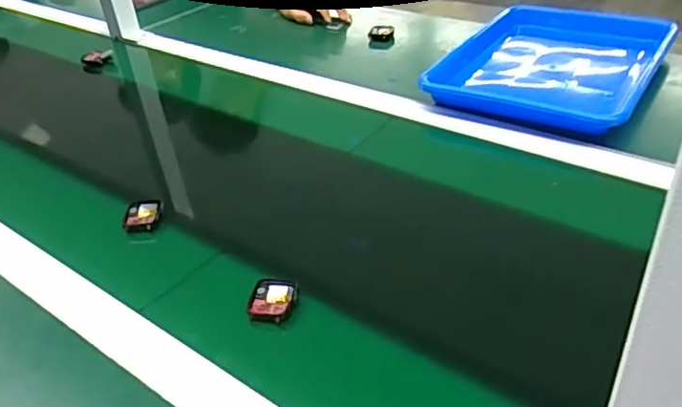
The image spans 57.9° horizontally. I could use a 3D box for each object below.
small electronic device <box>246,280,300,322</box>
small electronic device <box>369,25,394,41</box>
[{"bbox_3d":[-0.057,0.081,0.519,0.039,0.006,0.043,2,37,9],"label":"small electronic device"},{"bbox_3d":[0.065,-0.273,0.990,0.041,0.022,0.034,-1,36,5],"label":"small electronic device"}]

